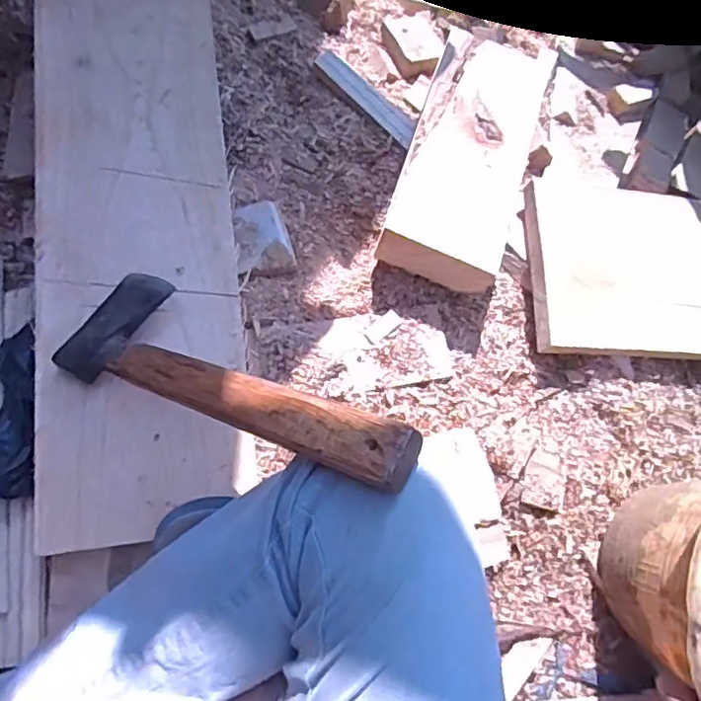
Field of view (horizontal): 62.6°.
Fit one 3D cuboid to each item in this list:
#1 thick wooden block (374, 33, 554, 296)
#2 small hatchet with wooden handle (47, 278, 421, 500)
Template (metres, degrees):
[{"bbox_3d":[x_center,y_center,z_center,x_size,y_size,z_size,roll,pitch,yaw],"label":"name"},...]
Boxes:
[{"bbox_3d":[0.125,-0.210,0.599,0.120,0.038,0.292,16,71,3],"label":"thick wooden block"},{"bbox_3d":[-0.093,0.019,0.426,0.320,0.030,0.099,20,69,33],"label":"small hatchet with wooden handle"}]

